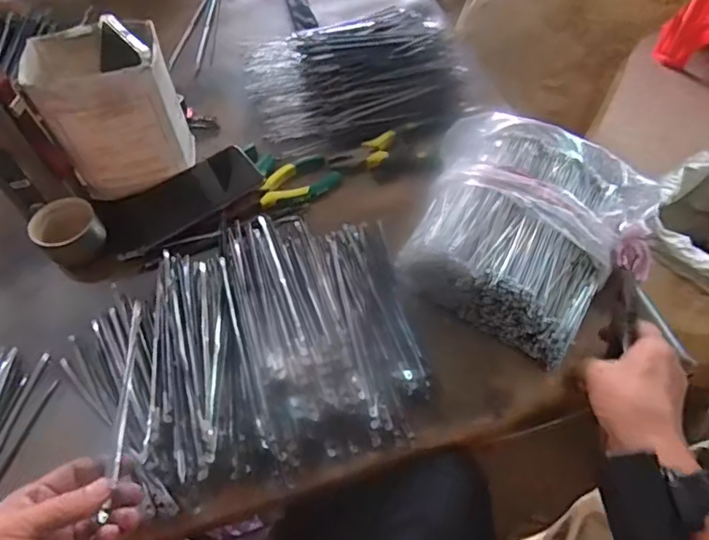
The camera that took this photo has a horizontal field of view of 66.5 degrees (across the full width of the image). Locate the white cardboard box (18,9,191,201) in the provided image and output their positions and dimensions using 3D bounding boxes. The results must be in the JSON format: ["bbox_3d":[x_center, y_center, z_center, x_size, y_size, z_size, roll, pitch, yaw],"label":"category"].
[{"bbox_3d":[-0.250,-0.166,0.569,0.123,0.147,0.098,-13,57,-7],"label":"white cardboard box"}]

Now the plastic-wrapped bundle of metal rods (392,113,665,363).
[{"bbox_3d":[0.160,-0.035,0.514,0.214,0.083,0.206,26,61,18],"label":"plastic-wrapped bundle of metal rods"}]

